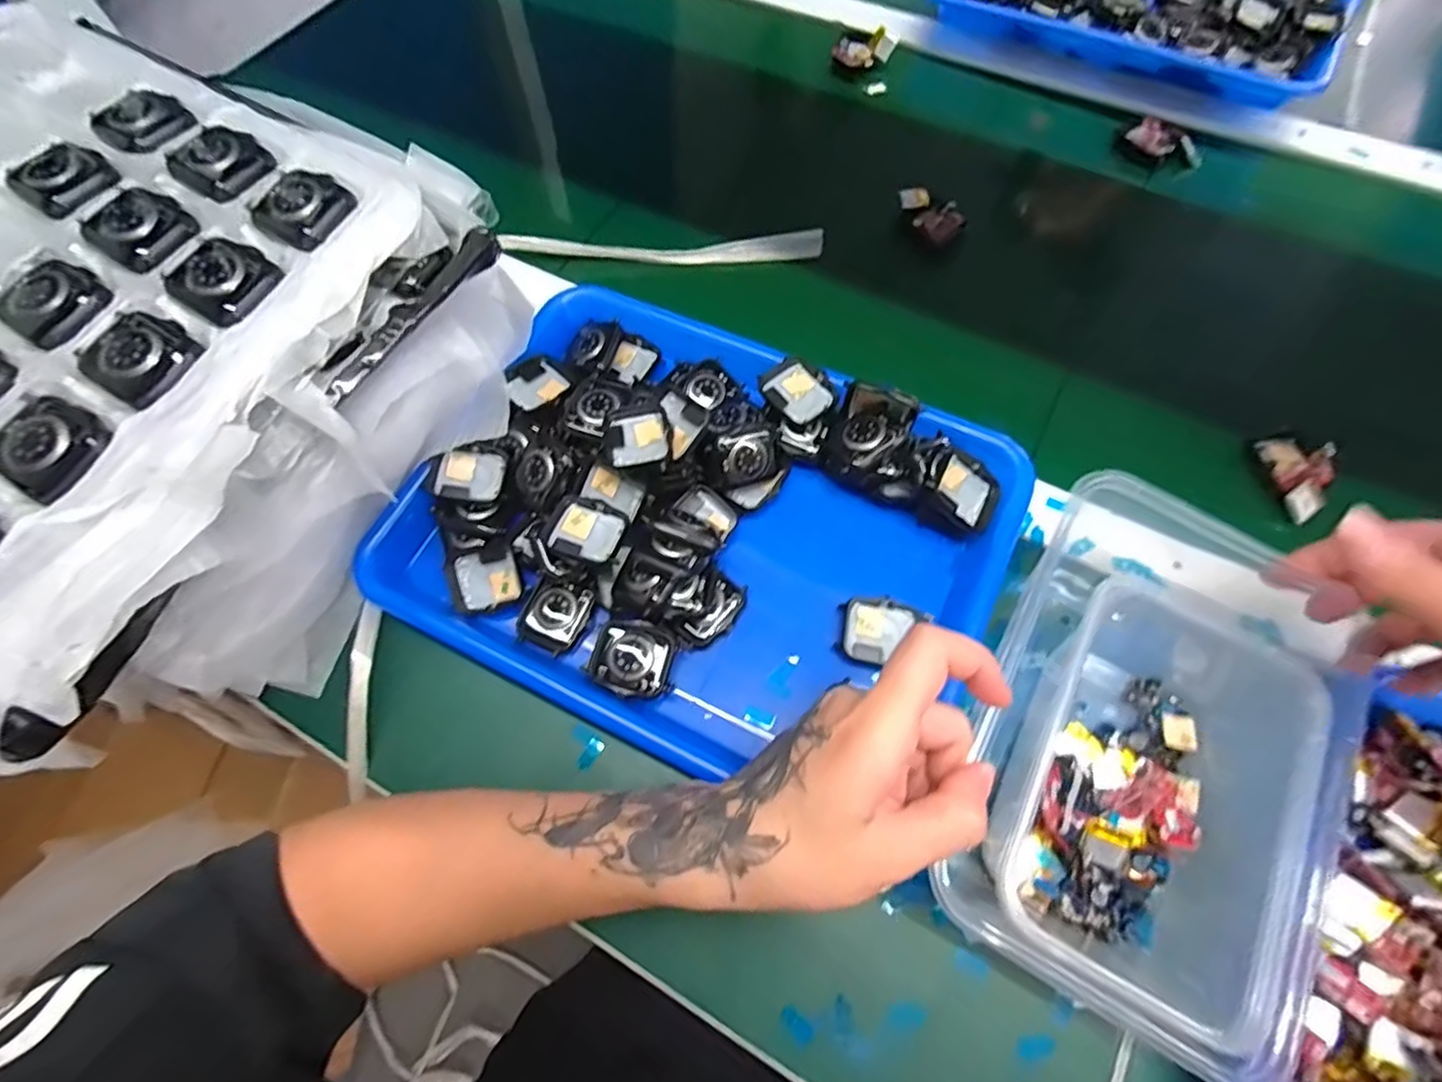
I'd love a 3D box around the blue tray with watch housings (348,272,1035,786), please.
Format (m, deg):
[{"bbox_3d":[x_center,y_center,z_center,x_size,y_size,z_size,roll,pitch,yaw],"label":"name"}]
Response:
[{"bbox_3d":[-0.013,-0.012,0.365,0.318,0.051,0.248,26,70,13],"label":"blue tray with watch housings"}]

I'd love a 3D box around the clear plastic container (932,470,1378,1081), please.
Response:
[{"bbox_3d":[0.206,0.085,0.302,0.136,0.077,0.253,25,69,13],"label":"clear plastic container"}]

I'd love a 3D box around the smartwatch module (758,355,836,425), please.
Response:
[{"bbox_3d":[0.047,-0.093,0.392,0.033,0.010,0.041,-37,70,-13],"label":"smartwatch module"}]

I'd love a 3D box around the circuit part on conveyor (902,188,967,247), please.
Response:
[{"bbox_3d":[0.162,-0.251,0.483,0.032,0.010,0.053,-31,68,-11],"label":"circuit part on conveyor"}]

